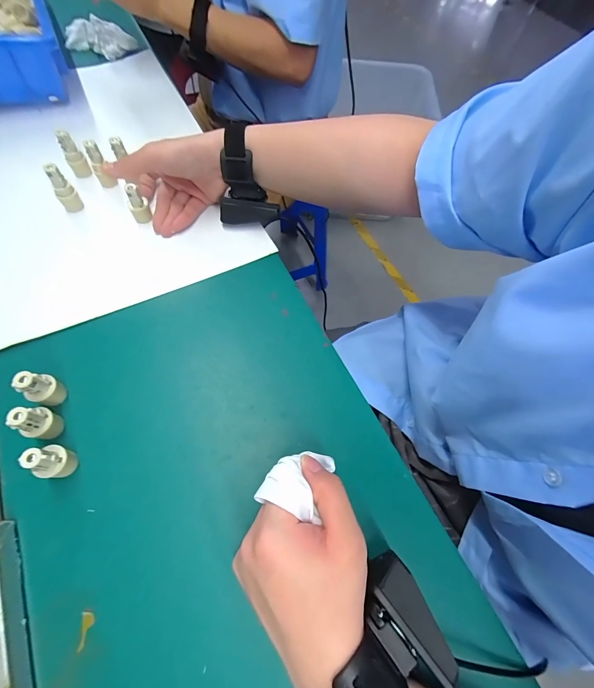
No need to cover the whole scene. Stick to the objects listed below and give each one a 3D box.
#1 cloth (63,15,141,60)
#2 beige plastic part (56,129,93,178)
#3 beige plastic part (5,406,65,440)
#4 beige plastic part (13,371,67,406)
[{"bbox_3d":[-0.335,-0.522,0.532,0.118,0.050,0.015,16,27,-1],"label":"cloth"},{"bbox_3d":[-0.278,-0.233,0.387,0.021,0.050,0.015,-33,70,-17],"label":"beige plastic part"},{"bbox_3d":[-0.209,0.064,0.253,0.018,0.041,0.018,-34,70,-17],"label":"beige plastic part"},{"bbox_3d":[-0.217,0.038,0.264,0.019,0.039,0.018,-29,69,-16],"label":"beige plastic part"}]

